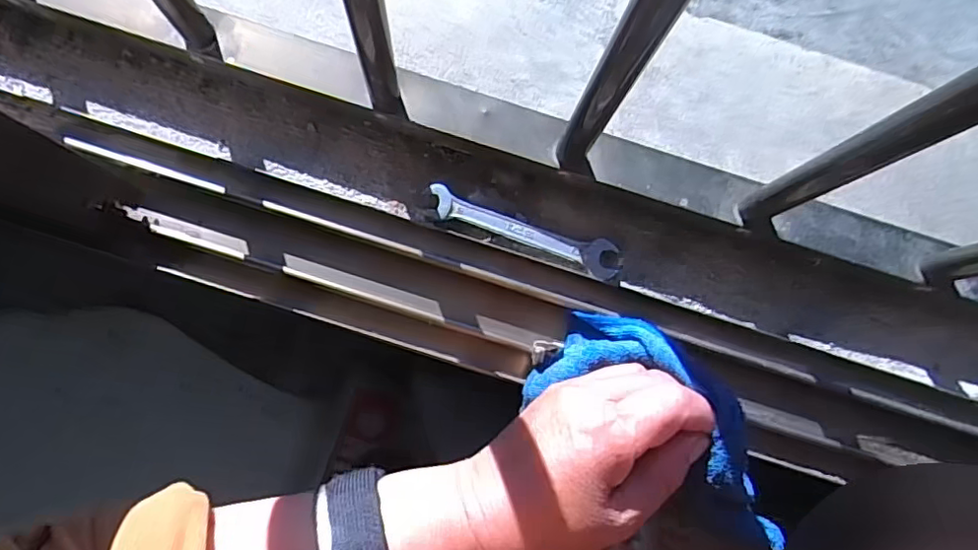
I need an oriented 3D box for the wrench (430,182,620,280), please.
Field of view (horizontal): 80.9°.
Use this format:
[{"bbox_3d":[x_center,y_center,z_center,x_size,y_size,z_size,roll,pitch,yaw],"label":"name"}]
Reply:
[{"bbox_3d":[0.024,-0.029,0.371,0.128,0.010,0.024,19,80,-1],"label":"wrench"}]

